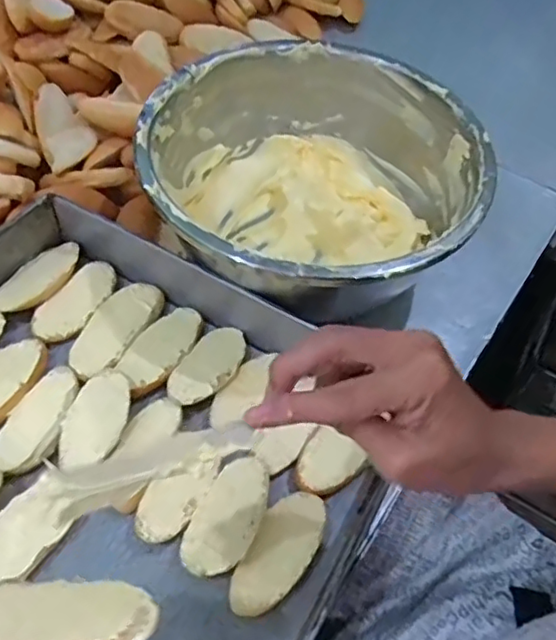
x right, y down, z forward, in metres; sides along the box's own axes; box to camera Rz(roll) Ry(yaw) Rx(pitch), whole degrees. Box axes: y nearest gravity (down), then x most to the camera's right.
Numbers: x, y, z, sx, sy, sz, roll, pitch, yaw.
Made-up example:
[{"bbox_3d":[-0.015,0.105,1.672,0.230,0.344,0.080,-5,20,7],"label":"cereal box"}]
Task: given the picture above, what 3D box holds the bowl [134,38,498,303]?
[{"bbox_3d":[0.026,-0.117,0.549,0.280,0.113,0.271,3,54,-4],"label":"bowl"}]

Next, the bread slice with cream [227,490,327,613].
[{"bbox_3d":[0.002,0.159,0.423,0.041,0.019,0.090,25,56,12],"label":"bread slice with cream"}]

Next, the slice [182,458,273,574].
[{"bbox_3d":[-0.034,0.138,0.433,0.044,0.024,0.086,25,56,12],"label":"slice"}]

